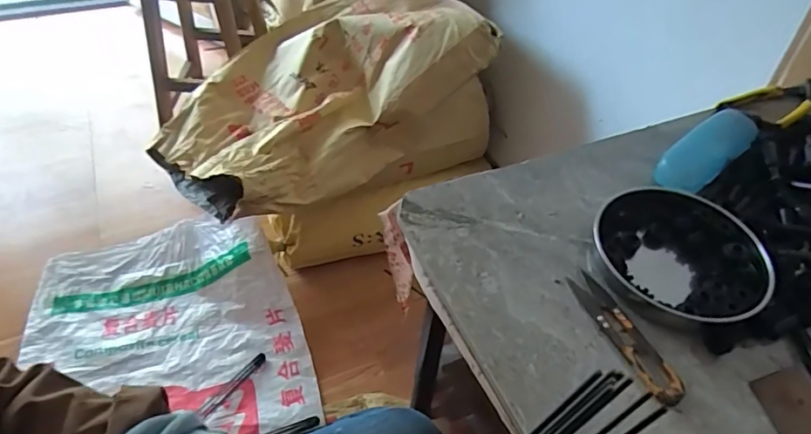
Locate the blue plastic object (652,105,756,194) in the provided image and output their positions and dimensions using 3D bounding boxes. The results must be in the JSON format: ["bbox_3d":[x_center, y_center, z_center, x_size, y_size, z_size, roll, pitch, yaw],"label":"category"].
[{"bbox_3d":[0.318,-0.073,0.541,0.165,0.021,0.047,-31,57,-29],"label":"blue plastic object"}]

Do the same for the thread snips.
[{"bbox_3d":[0.167,0.089,0.403,0.025,0.012,0.119,-14,50,-17],"label":"thread snips"}]

